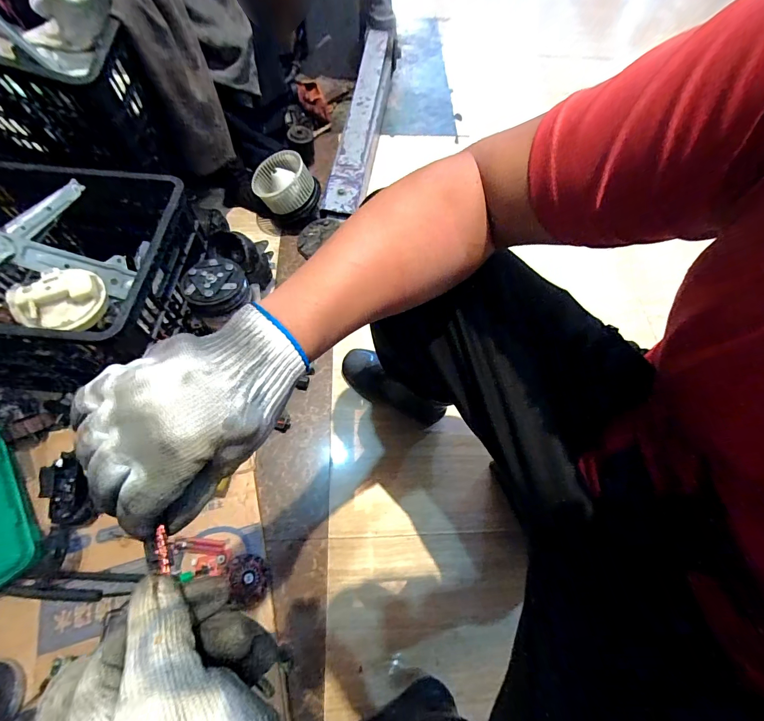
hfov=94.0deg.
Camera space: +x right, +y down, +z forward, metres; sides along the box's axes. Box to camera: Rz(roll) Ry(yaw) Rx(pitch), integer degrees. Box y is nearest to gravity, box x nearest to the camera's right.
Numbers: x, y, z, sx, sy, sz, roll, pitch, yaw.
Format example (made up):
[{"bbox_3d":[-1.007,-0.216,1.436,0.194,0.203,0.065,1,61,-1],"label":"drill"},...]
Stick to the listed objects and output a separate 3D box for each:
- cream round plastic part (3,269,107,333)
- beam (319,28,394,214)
[{"bbox_3d":[-0.503,-0.096,0.558,0.109,0.034,0.118,35,68,13],"label":"cream round plastic part"},{"bbox_3d":[-0.044,-0.718,1.035,0.093,0.115,0.813,9,64,1],"label":"beam"}]

